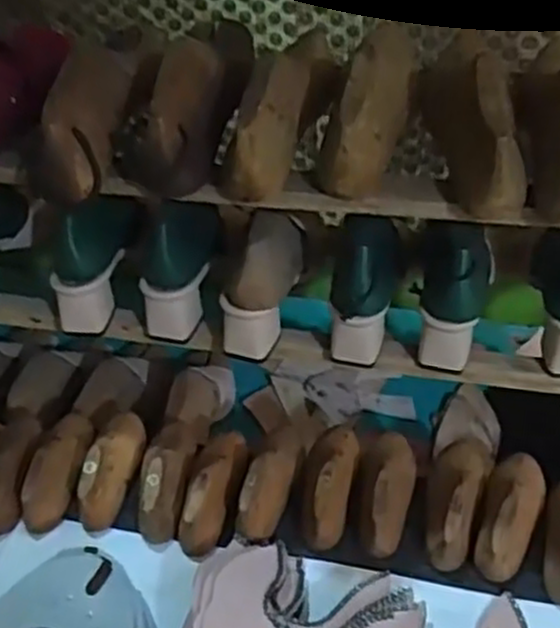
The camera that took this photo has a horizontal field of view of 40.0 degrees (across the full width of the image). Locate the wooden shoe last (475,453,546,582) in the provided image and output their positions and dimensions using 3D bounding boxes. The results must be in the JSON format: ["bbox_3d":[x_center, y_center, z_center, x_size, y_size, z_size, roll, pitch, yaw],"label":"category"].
[{"bbox_3d":[0.213,0.178,0.711,0.052,0.052,0.139,17,48,21],"label":"wooden shoe last"}]

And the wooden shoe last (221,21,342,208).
[{"bbox_3d":[-0.002,-0.182,0.657,0.060,0.081,0.208,10,45,16],"label":"wooden shoe last"}]

